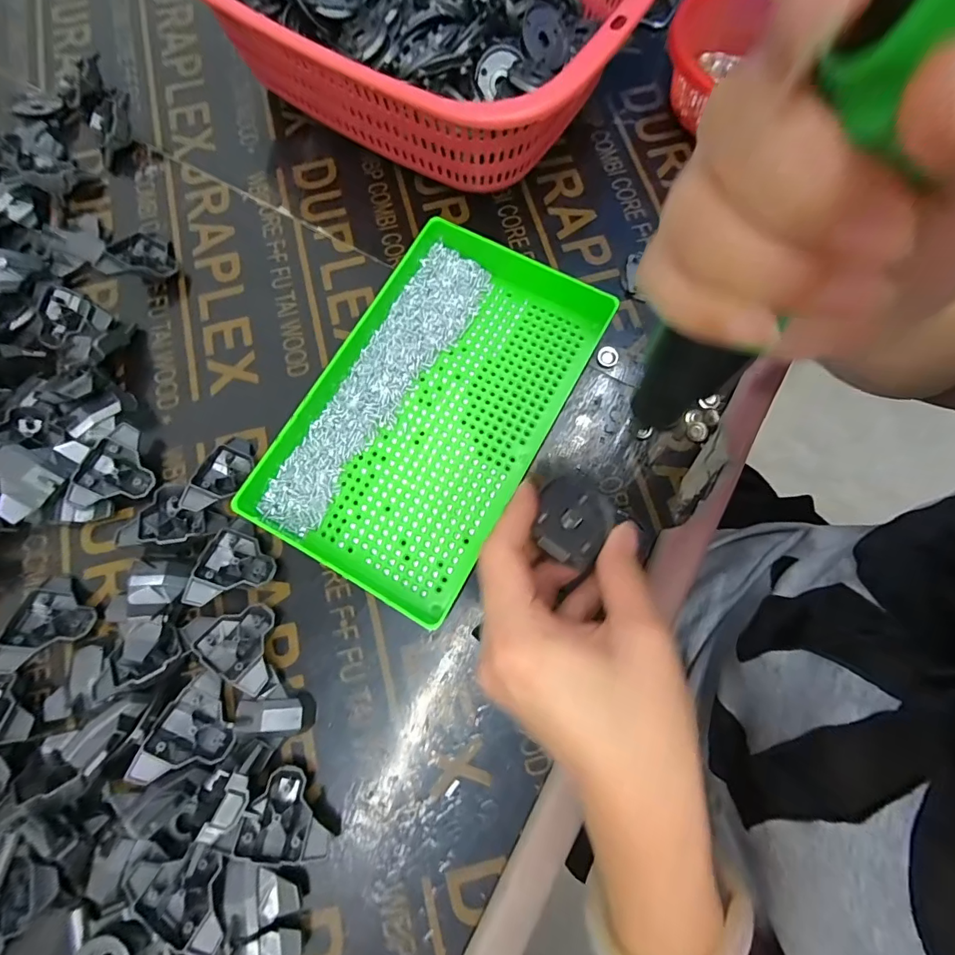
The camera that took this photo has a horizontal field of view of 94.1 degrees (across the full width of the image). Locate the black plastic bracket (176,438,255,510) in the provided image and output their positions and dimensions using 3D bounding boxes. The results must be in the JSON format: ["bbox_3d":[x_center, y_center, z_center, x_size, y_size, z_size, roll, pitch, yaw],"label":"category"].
[{"bbox_3d":[-0.172,-0.002,0.301,0.029,0.016,0.060,19,54,5],"label":"black plastic bracket"}]

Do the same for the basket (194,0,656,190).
[{"bbox_3d":[-0.040,-0.361,0.350,0.321,0.108,0.242,33,78,9],"label":"basket"}]

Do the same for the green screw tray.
[{"bbox_3d":[-0.031,-0.050,0.306,0.157,0.035,0.252,28,77,7],"label":"green screw tray"}]

